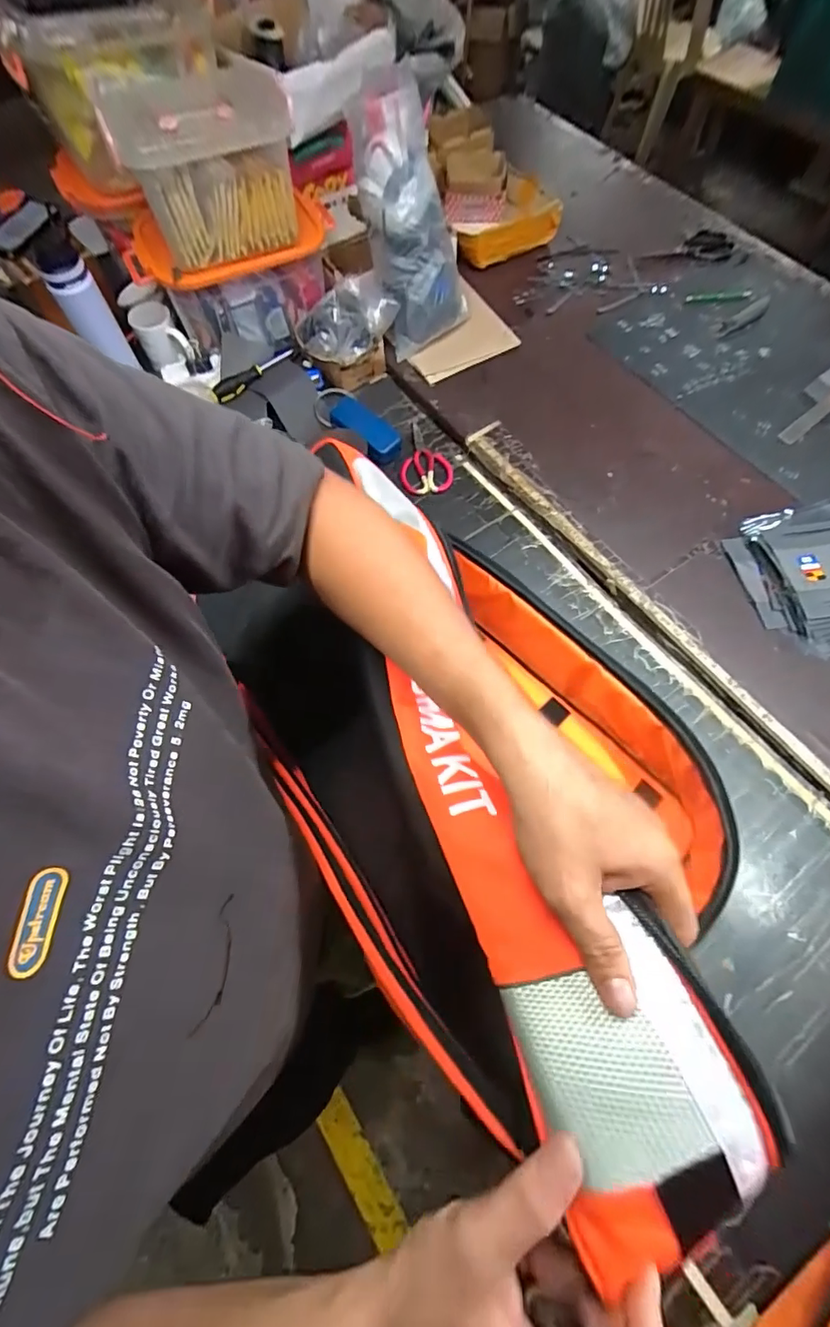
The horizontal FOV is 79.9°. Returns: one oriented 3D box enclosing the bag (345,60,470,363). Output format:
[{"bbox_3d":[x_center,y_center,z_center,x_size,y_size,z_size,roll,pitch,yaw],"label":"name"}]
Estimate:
[{"bbox_3d":[-0.012,-0.849,0.968,0.159,0.177,0.408,-18,113,-6],"label":"bag"}]

